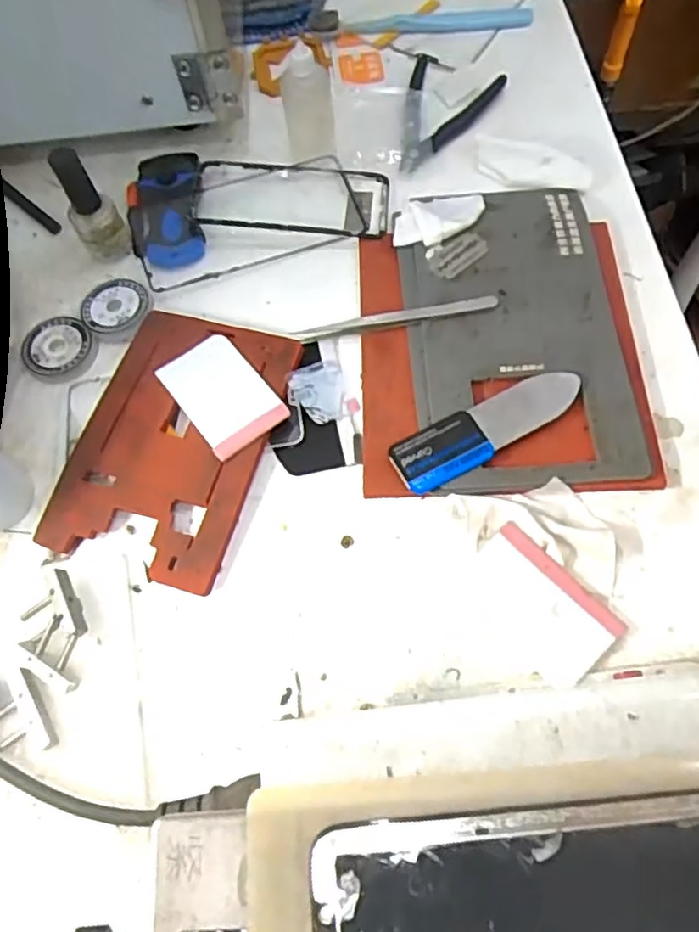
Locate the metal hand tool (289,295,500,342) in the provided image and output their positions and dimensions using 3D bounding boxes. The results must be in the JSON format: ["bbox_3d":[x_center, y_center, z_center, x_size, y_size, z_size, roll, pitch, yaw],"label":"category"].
[{"bbox_3d":[0.028,-0.094,0.410,0.127,0.008,0.011,-8,66,-1],"label":"metal hand tool"}]

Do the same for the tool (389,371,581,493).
[{"bbox_3d":[0.082,-0.023,0.378,0.118,0.009,0.033,-26,67,-9],"label":"tool"}]

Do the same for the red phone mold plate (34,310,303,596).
[{"bbox_3d":[-0.107,-0.020,0.397,0.111,0.010,0.169,15,67,9],"label":"red phone mold plate"}]

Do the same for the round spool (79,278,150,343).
[{"bbox_3d":[-0.160,-0.108,0.439,0.043,0.004,0.046,32,71,15],"label":"round spool"}]

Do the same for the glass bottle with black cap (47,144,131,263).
[{"bbox_3d":[-0.174,-0.175,0.435,0.027,0.066,0.026,-2,66,2],"label":"glass bottle with black cap"}]

